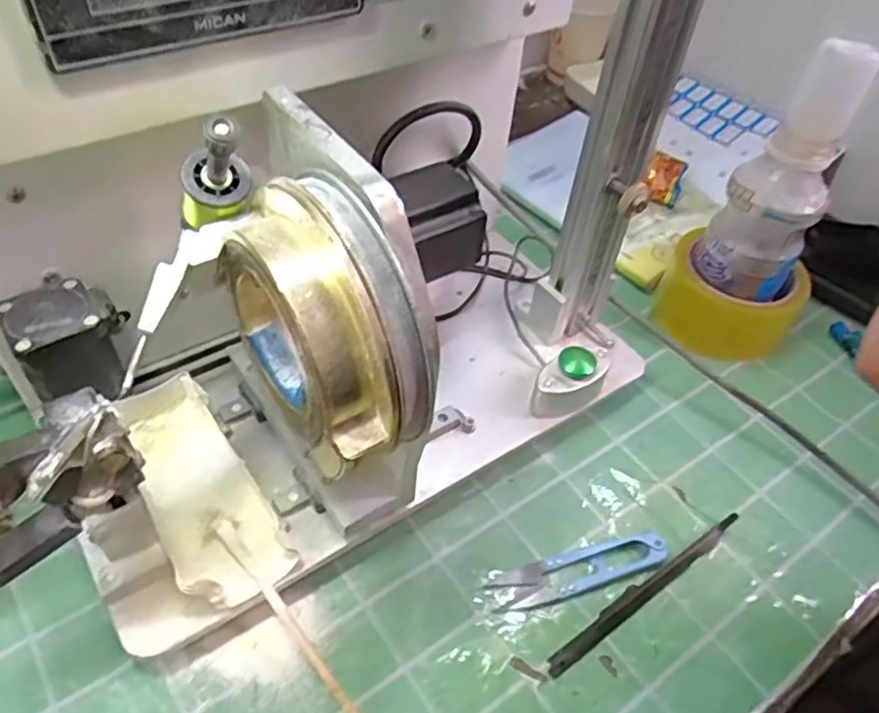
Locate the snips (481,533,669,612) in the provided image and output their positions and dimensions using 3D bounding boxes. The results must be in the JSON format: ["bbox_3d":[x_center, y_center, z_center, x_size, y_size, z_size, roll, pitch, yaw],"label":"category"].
[{"bbox_3d":[0.078,0.117,0.379,0.101,0.009,0.023,-11,49,-18],"label":"snips"}]

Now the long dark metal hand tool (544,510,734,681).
[{"bbox_3d":[0.116,0.124,0.374,0.149,0.011,0.012,-25,54,-28],"label":"long dark metal hand tool"}]

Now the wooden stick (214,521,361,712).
[{"bbox_3d":[-0.061,0.142,0.326,0.007,0.006,0.155,-32,69,-30],"label":"wooden stick"}]

